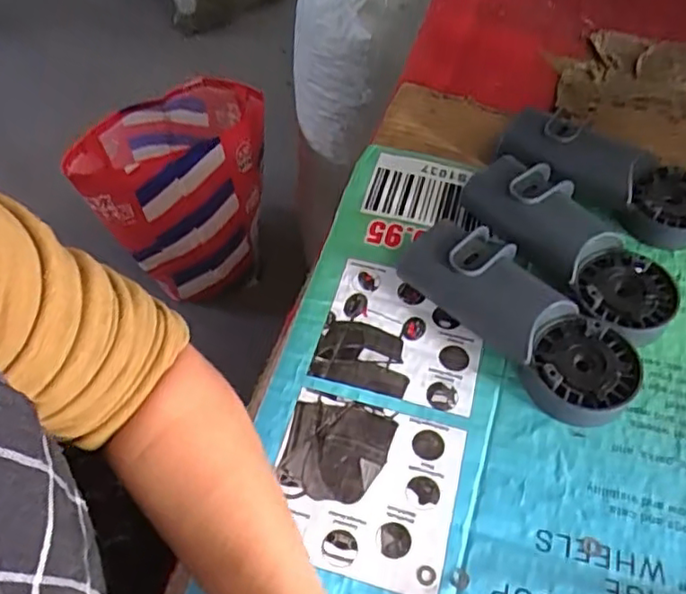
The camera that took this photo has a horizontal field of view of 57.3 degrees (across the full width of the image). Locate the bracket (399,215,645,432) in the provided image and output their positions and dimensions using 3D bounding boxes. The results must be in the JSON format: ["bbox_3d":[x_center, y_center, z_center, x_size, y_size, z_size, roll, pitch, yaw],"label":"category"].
[{"bbox_3d":[0.110,0.012,0.403,0.166,0.045,0.067,37,64,25],"label":"bracket"}]

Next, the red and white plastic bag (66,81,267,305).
[{"bbox_3d":[-0.317,-0.222,1.278,0.275,0.356,0.292,13,57,11],"label":"red and white plastic bag"}]

